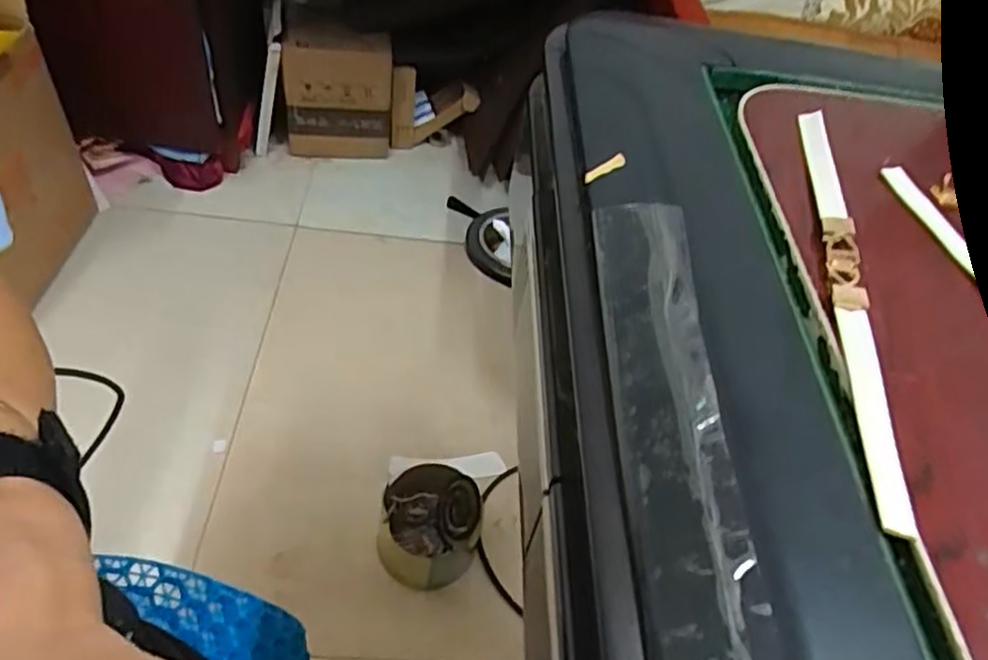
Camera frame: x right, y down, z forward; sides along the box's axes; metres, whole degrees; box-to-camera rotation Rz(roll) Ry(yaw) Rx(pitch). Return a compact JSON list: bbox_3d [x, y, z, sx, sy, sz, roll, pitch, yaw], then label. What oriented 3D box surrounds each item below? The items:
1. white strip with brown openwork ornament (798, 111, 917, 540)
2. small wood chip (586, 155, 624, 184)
[{"bbox_3d":[0.131,-0.023,0.261,0.011,0.008,0.217,10,49,5],"label":"white strip with brown openwork ornament"},{"bbox_3d":[0.047,-0.068,0.291,0.020,0.004,0.004,-29,55,-5],"label":"small wood chip"}]

